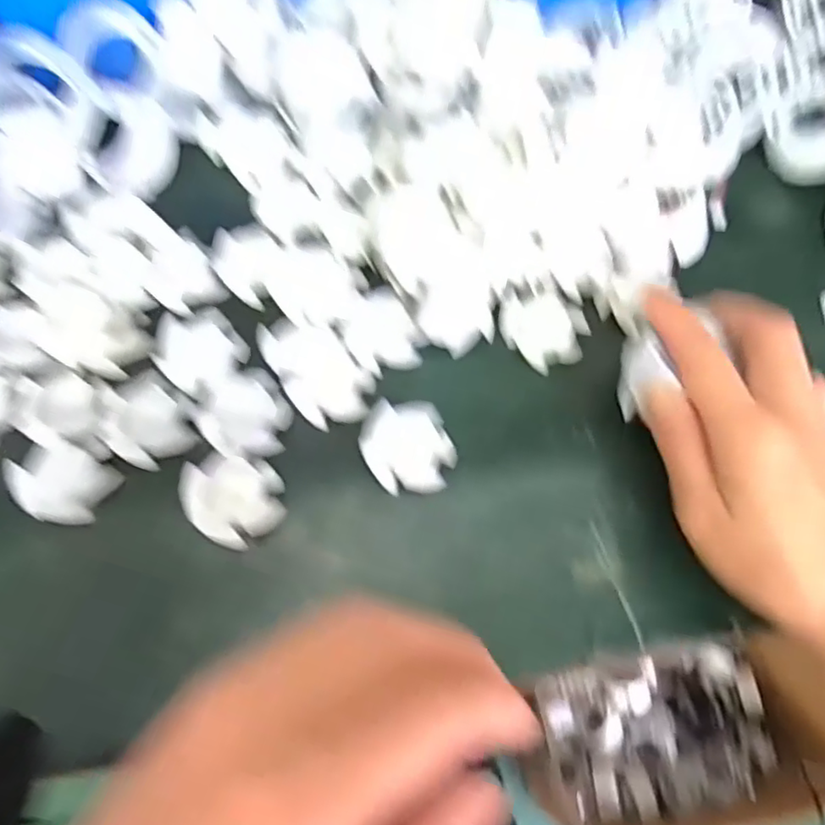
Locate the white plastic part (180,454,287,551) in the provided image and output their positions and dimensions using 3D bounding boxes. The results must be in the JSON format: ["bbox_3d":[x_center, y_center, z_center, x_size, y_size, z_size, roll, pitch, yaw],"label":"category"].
[{"bbox_3d":[-0.081,0.039,0.279,0.044,0.016,0.040,13,66,4],"label":"white plastic part"}]

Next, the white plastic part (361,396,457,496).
[{"bbox_3d":[-0.003,0.018,0.300,0.041,0.018,0.047,-20,68,-10],"label":"white plastic part"}]

